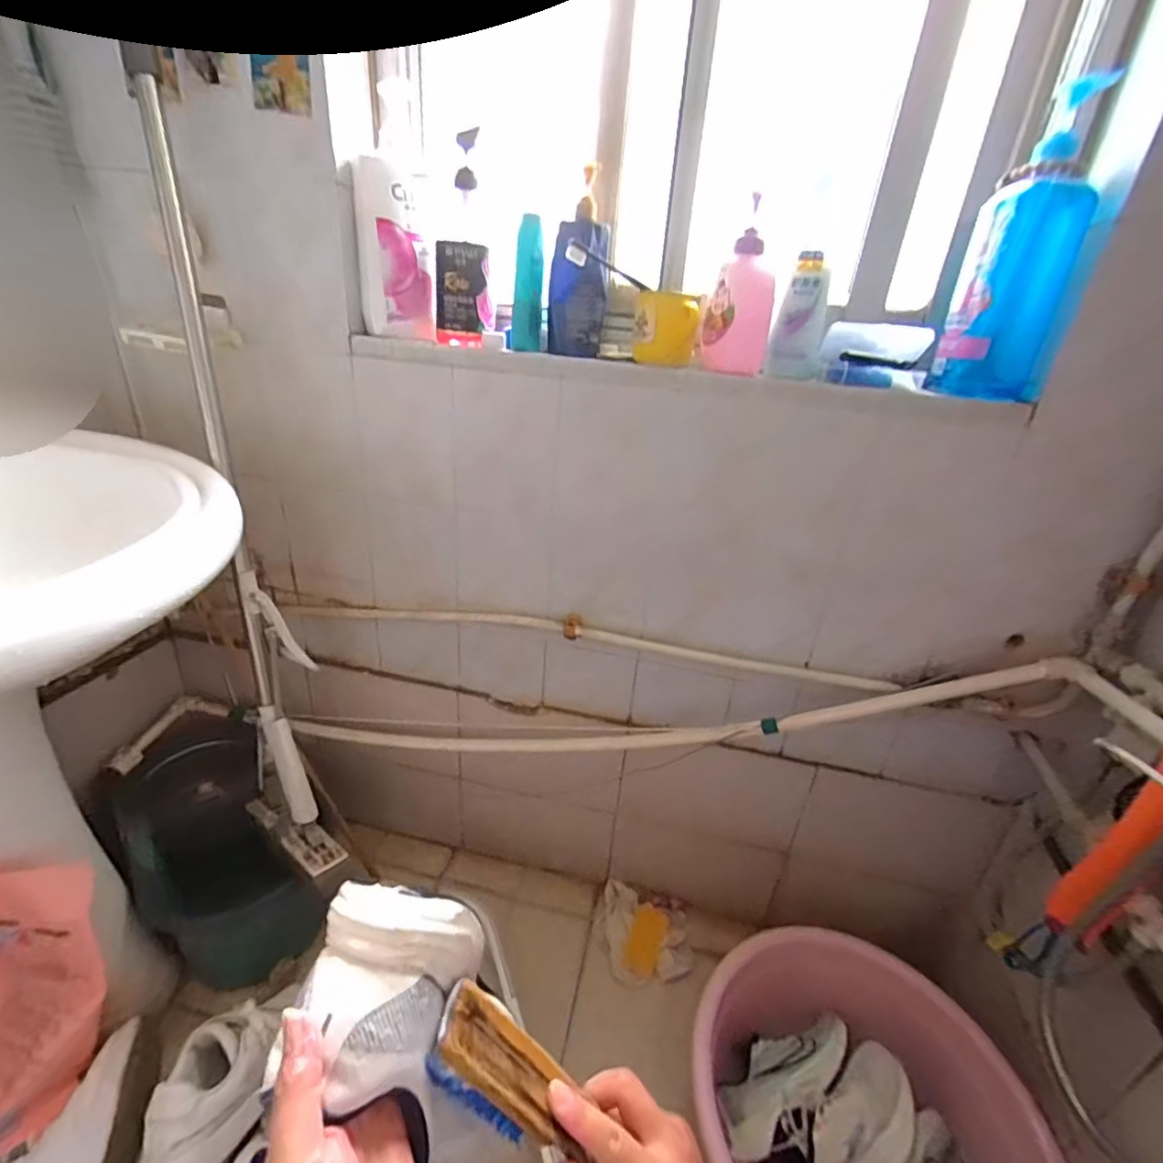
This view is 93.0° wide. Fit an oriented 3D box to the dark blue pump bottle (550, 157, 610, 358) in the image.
[{"bbox_3d":[0.000,-0.403,0.705,0.073,0.205,0.061,7,26,1],"label":"dark blue pump bottle"}]

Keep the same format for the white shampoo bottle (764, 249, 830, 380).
[{"bbox_3d":[0.269,-0.318,0.671,0.062,0.133,0.036,13,26,14],"label":"white shampoo bottle"}]

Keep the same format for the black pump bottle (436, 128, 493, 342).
[{"bbox_3d":[-0.151,-0.432,0.714,0.073,0.231,0.045,0,26,-13],"label":"black pump bottle"}]

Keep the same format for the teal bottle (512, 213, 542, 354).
[{"bbox_3d":[-0.069,-0.388,0.724,0.040,0.154,0.042,2,26,-8],"label":"teal bottle"}]

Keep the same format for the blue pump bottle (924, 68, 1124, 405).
[{"bbox_3d":[0.471,-0.347,0.581,0.102,0.280,0.108,18,28,23],"label":"blue pump bottle"}]

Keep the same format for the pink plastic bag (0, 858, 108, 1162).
[{"bbox_3d":[-0.710,0.485,0.650,0.212,0.295,0.210,16,27,19],"label":"pink plastic bag"}]

